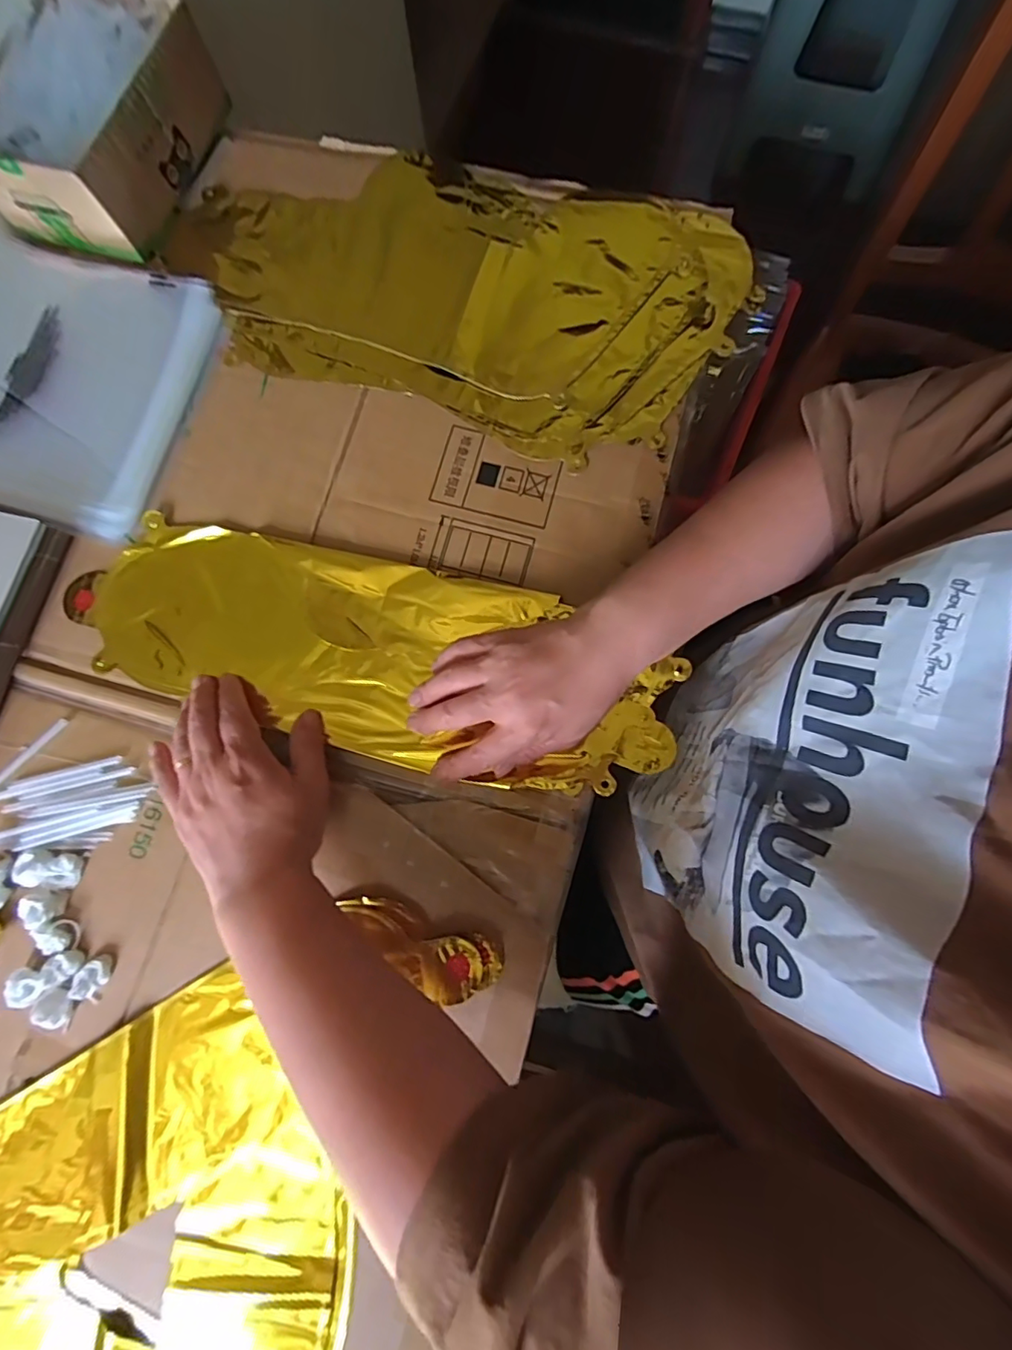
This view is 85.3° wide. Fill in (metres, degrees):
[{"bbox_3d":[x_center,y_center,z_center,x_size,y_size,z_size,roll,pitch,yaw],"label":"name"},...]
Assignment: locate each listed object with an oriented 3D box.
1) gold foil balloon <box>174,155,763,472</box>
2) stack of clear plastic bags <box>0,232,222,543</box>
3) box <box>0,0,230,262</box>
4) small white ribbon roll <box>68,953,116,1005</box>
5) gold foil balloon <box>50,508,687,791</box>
[{"bbox_3d":[-0.043,-0.320,0.443,0.439,0.008,0.242,20,80,5],"label":"gold foil balloon"},{"bbox_3d":[-0.365,-0.237,0.435,0.227,0.012,0.222,16,80,4],"label":"stack of clear plastic bags"},{"bbox_3d":[-0.339,-0.455,0.450,0.133,0.063,0.187,21,80,5],"label":"box"},{"bbox_3d":[-0.263,0.192,0.348,0.019,0.011,0.027,23,81,5],"label":"small white ribbon roll"},{"bbox_3d":[-0.099,-0.020,0.393,0.435,0.013,0.137,15,80,4],"label":"gold foil balloon"}]

